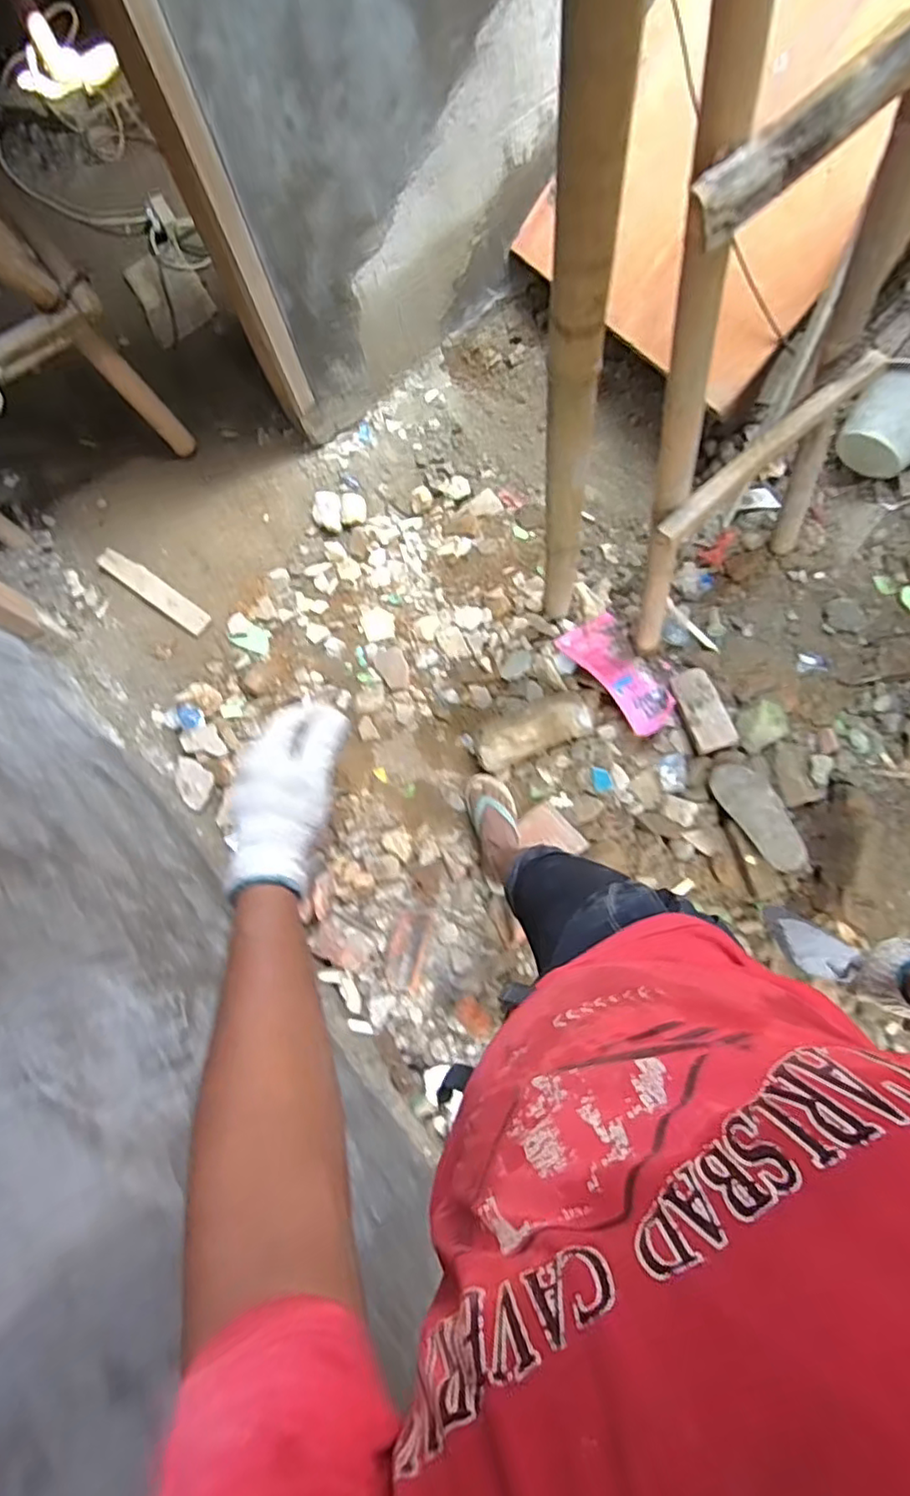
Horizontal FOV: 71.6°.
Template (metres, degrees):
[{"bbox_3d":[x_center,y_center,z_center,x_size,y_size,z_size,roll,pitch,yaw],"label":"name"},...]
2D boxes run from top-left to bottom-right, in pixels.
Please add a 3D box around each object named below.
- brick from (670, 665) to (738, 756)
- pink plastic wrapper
[{"bbox_3d":[0.614,-0.097,1.557,0.110,0.043,0.216,-17,78,2],"label":"brick"},{"bbox_3d":[0.417,-0.189,1.579,0.172,0.062,0.334,-36,78,-2],"label":"pink plastic wrapper"}]

